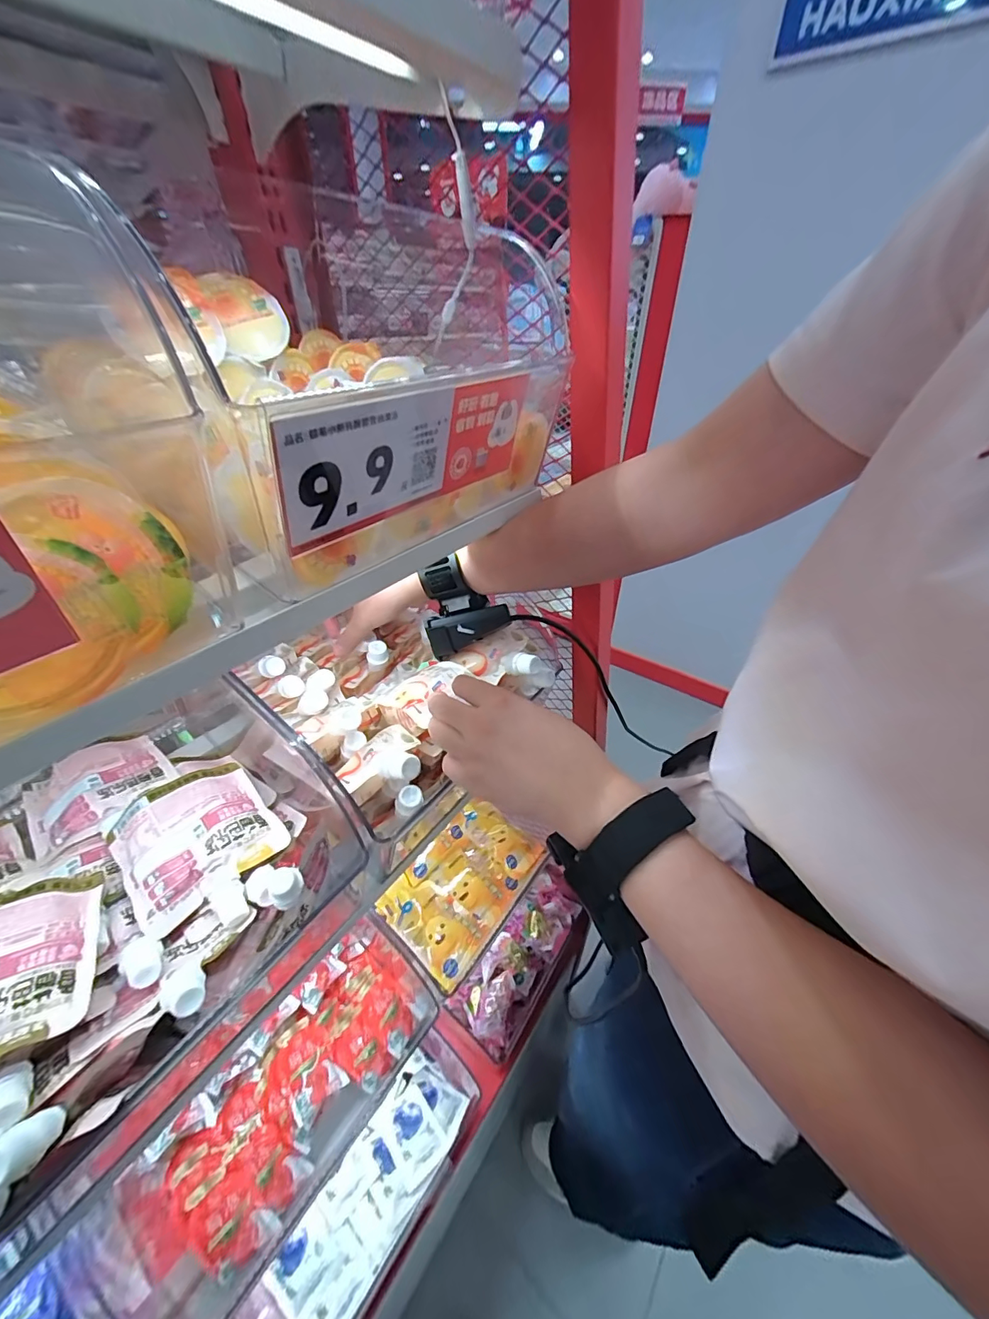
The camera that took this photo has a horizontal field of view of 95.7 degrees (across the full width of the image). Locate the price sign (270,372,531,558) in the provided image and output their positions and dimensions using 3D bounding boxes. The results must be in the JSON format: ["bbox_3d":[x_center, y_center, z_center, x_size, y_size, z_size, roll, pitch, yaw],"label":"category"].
[{"bbox_3d":[-0.035,-0.109,0.235,0.004,0.059,0.168,36,49,16],"label":"price sign"}]

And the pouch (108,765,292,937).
[{"bbox_3d":[-0.203,0.127,0.311,0.114,0.024,0.089,31,47,33],"label":"pouch"}]

